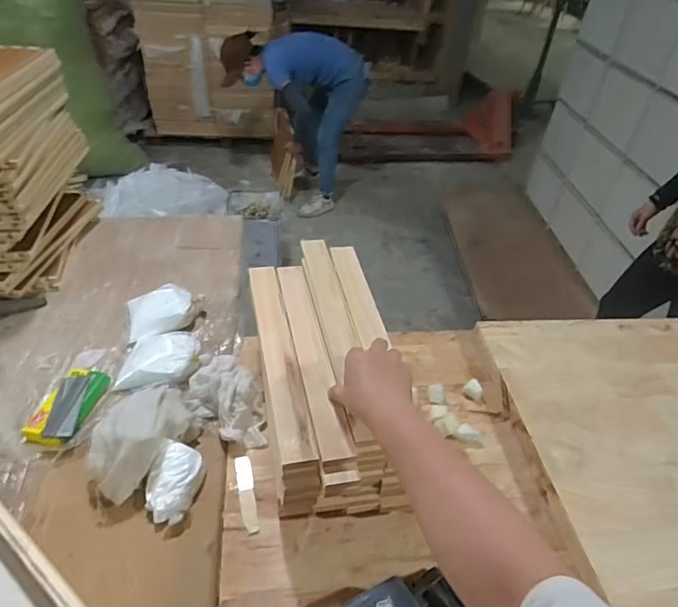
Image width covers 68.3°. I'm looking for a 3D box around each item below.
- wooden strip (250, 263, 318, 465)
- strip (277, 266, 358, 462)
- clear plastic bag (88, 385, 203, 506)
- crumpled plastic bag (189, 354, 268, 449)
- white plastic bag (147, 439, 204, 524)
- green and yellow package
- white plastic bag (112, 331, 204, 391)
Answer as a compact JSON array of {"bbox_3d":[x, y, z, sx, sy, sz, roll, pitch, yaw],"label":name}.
[{"bbox_3d":[-0.082,0.059,0.674,0.043,0.008,0.348,-4,40,-14],"label":"wooden strip"},{"bbox_3d":[-0.039,0.057,0.685,0.042,0.007,0.356,-4,40,-14],"label":"strip"},{"bbox_3d":[-0.268,0.173,0.670,0.092,0.070,0.153,24,43,21],"label":"clear plastic bag"},{"bbox_3d":[-0.163,0.139,0.738,0.090,0.053,0.170,-27,49,-33],"label":"crumpled plastic bag"},{"bbox_3d":[-0.214,0.229,0.644,0.063,0.027,0.097,8,39,3],"label":"white plastic bag"},{"bbox_3d":[-0.393,0.147,0.723,0.067,0.033,0.123,8,39,3],"label":"green and yellow package"},{"bbox_3d":[-0.288,0.086,0.788,0.127,0.055,0.100,1,39,-6],"label":"white plastic bag"}]

